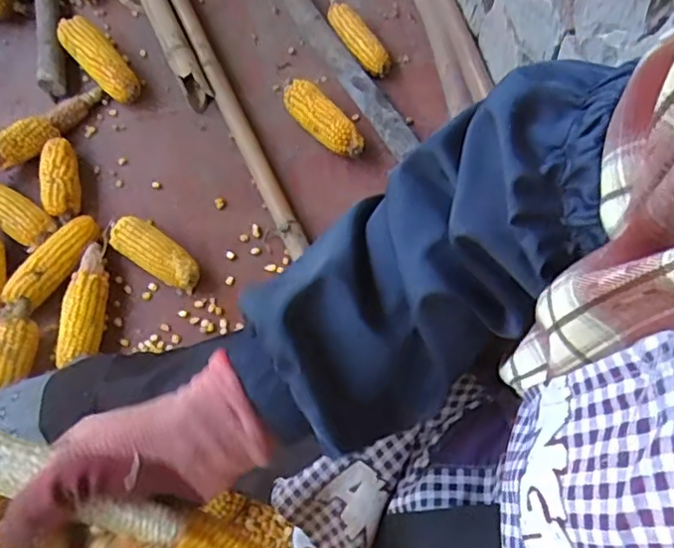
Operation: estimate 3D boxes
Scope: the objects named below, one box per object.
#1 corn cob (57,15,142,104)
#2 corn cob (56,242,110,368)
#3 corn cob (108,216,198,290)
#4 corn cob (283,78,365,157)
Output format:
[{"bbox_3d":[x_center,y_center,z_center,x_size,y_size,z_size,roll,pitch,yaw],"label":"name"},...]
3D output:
[{"bbox_3d":[-0.391,-0.358,1.015,0.065,0.051,0.188,-41,73,-18],"label":"corn cob"},{"bbox_3d":[-0.345,0.040,0.840,0.063,0.052,0.172,-3,66,-3],"label":"corn cob"},{"bbox_3d":[-0.254,-0.027,0.871,0.143,0.055,0.059,32,68,12],"label":"corn cob"},{"bbox_3d":[-0.026,-0.239,0.938,0.050,0.053,0.161,-40,73,-18],"label":"corn cob"}]

